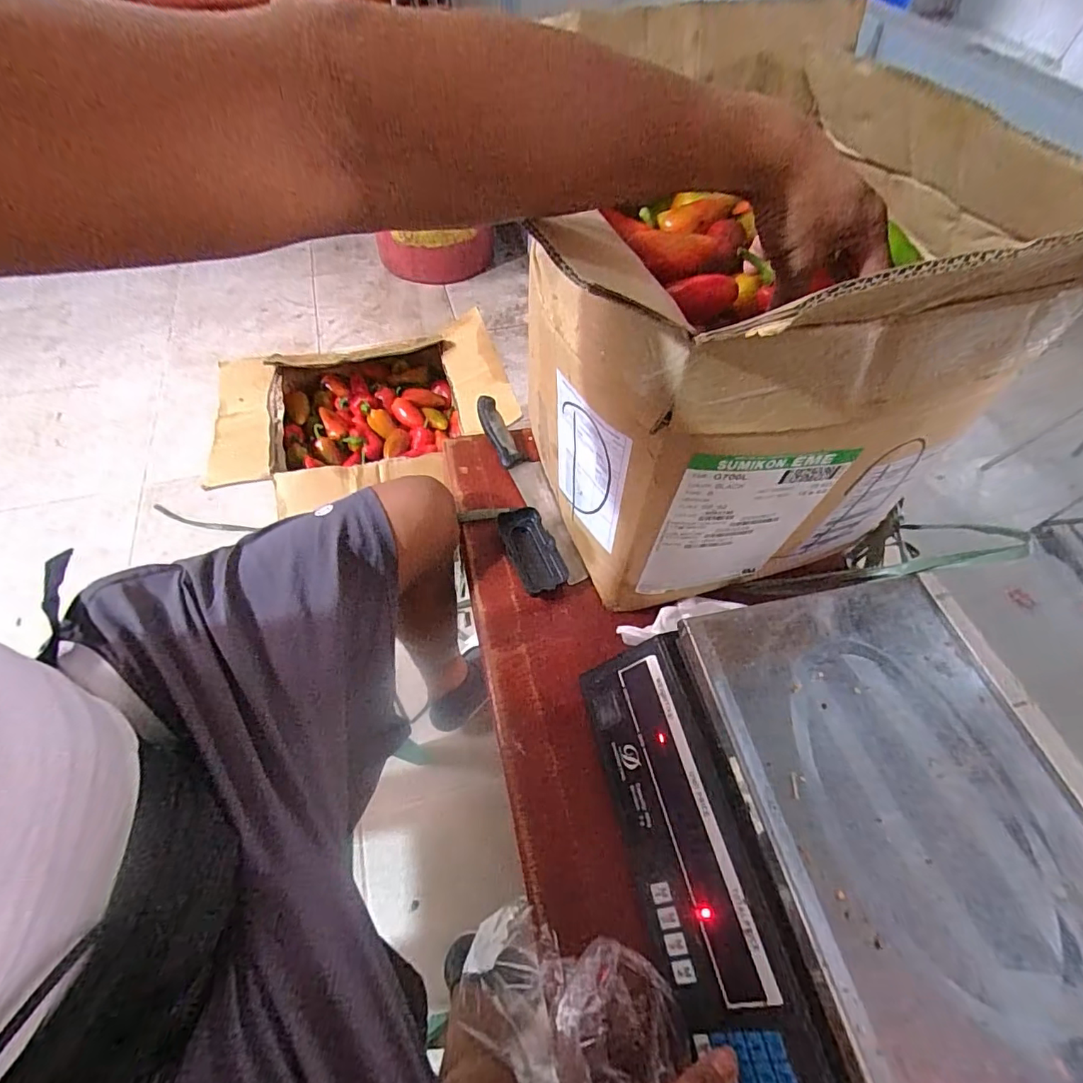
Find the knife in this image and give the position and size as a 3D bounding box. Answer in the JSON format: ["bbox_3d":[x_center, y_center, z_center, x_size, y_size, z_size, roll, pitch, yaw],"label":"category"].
[{"bbox_3d":[-0.016,-0.076,0.649,0.040,0.019,0.299,-21,60,-14],"label":"knife"}]

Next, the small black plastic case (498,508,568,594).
[{"bbox_3d":[-0.012,0.007,0.598,0.049,0.017,0.108,-19,60,-13],"label":"small black plastic case"}]

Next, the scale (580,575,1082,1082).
[{"bbox_3d":[0.225,0.218,0.394,0.309,0.091,0.336,-10,58,-8],"label":"scale"}]

